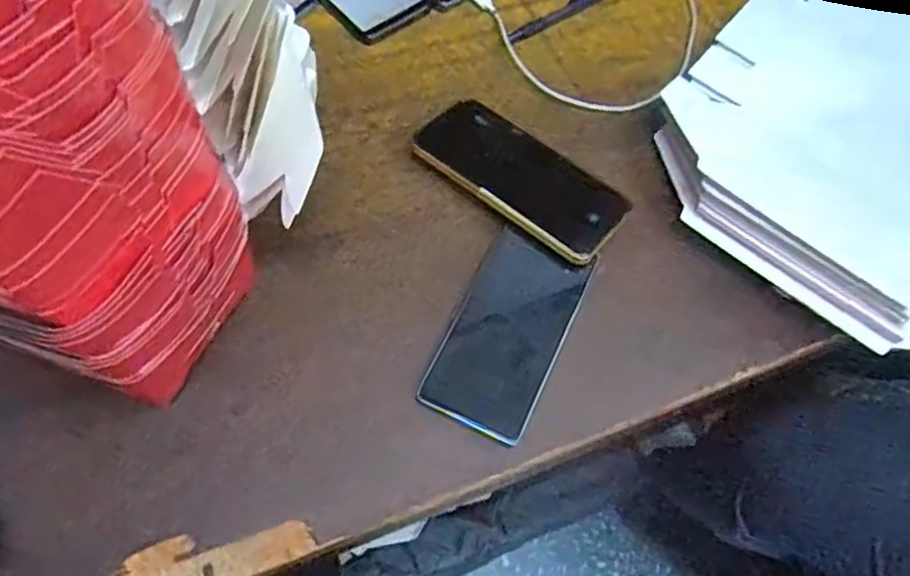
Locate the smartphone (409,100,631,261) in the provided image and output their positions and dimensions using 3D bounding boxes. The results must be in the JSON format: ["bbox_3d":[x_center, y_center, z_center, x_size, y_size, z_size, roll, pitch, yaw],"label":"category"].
[{"bbox_3d":[0.053,-0.090,0.517,0.168,0.012,0.086,34,61,13],"label":"smartphone"}]

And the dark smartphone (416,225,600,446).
[{"bbox_3d":[0.038,0.030,0.463,0.075,0.015,0.146,25,64,8],"label":"dark smartphone"}]

